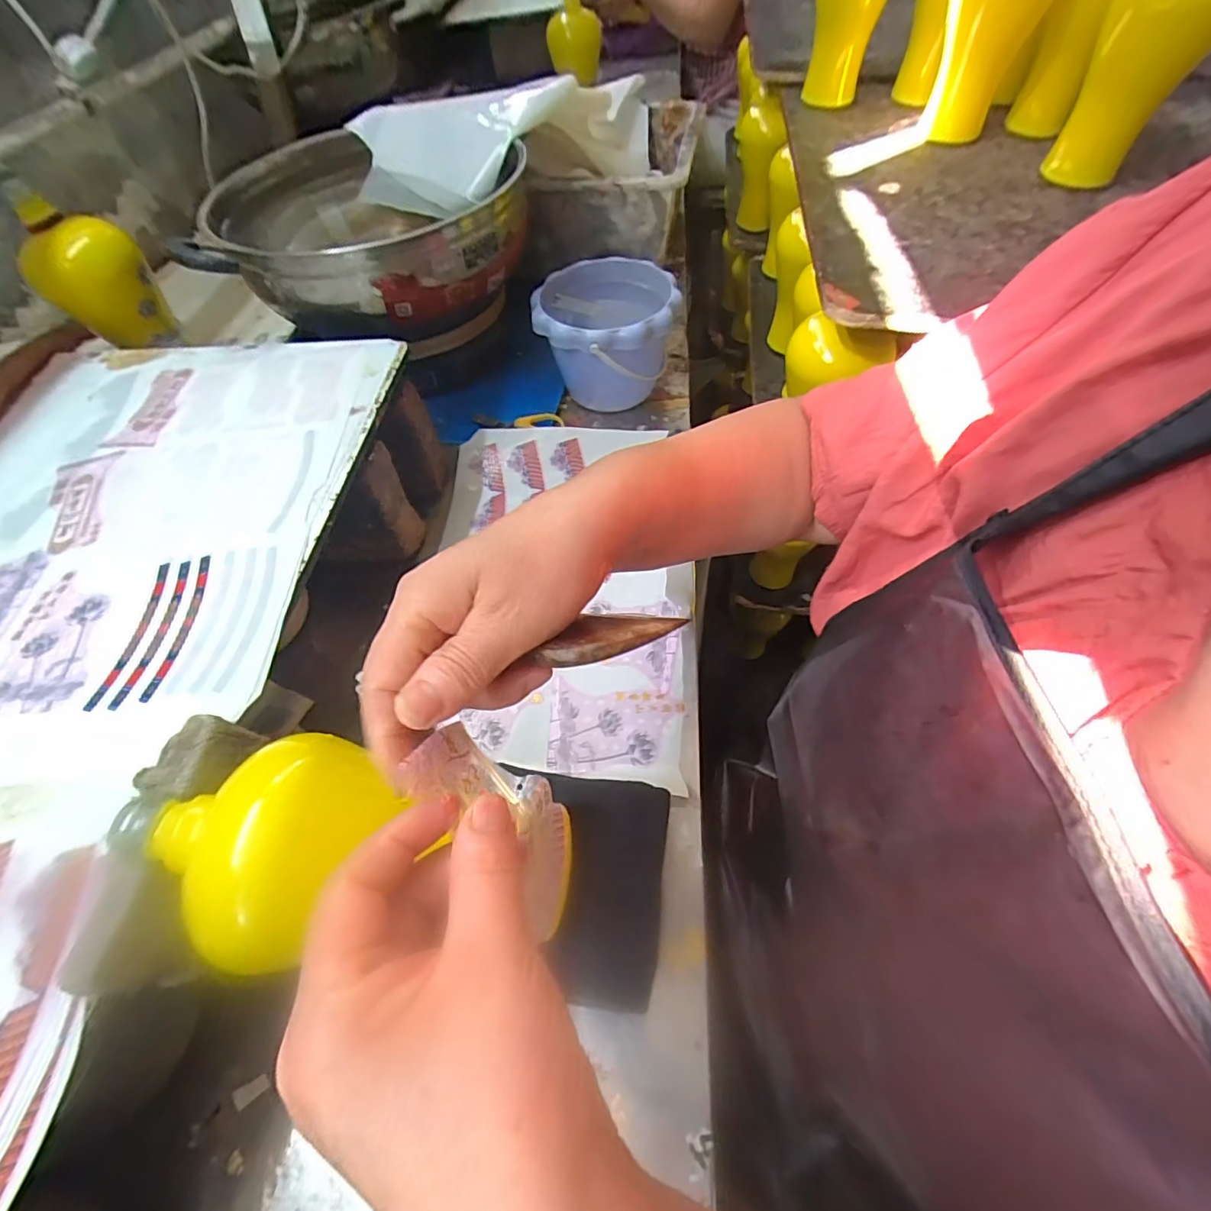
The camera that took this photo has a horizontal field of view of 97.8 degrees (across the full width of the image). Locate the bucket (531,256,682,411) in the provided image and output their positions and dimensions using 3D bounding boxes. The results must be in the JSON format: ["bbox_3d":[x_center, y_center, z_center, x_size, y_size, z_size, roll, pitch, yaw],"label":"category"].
[{"bbox_3d":[0.003,-0.305,0.614,0.150,0.119,0.164,-1,57,1],"label":"bucket"}]

